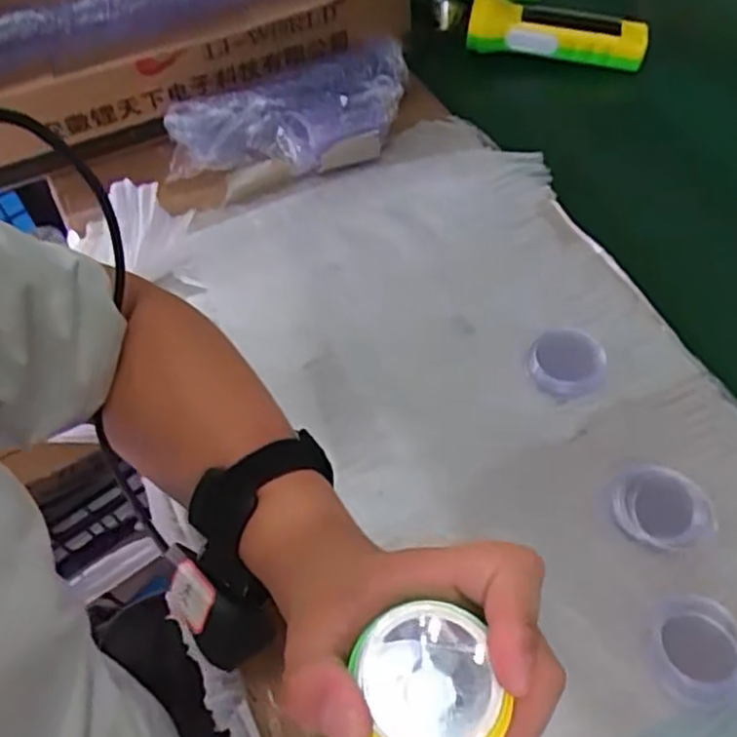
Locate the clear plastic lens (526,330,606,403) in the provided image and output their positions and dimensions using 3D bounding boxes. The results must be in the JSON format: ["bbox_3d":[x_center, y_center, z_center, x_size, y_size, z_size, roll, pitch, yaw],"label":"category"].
[{"bbox_3d":[0.127,-0.004,0.474,0.046,0.017,0.051,3,55,5],"label":"clear plastic lens"}]

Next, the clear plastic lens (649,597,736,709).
[{"bbox_3d":[0.166,0.142,0.369,0.046,0.007,0.051,21,58,17],"label":"clear plastic lens"}]

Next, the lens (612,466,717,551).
[{"bbox_3d":[0.165,0.079,0.412,0.047,0.009,0.051,-1,54,2],"label":"lens"}]

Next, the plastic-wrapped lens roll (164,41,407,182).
[{"bbox_3d":[-0.060,-0.207,0.612,0.214,0.047,0.080,-19,56,-10],"label":"plastic-wrapped lens roll"}]

